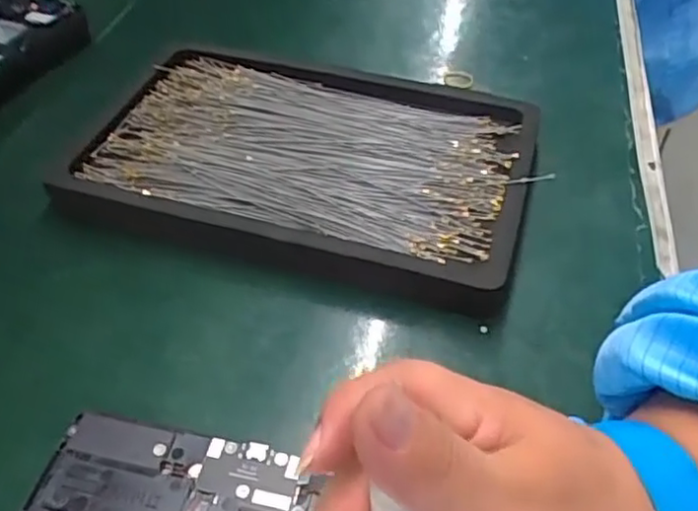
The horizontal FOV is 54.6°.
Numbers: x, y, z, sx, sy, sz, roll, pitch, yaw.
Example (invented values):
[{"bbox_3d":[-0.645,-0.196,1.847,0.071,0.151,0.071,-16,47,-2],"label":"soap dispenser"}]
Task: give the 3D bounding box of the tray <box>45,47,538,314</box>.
[{"bbox_3d":[-0.026,-0.057,0.379,0.245,0.025,0.154,15,49,8],"label":"tray"}]

